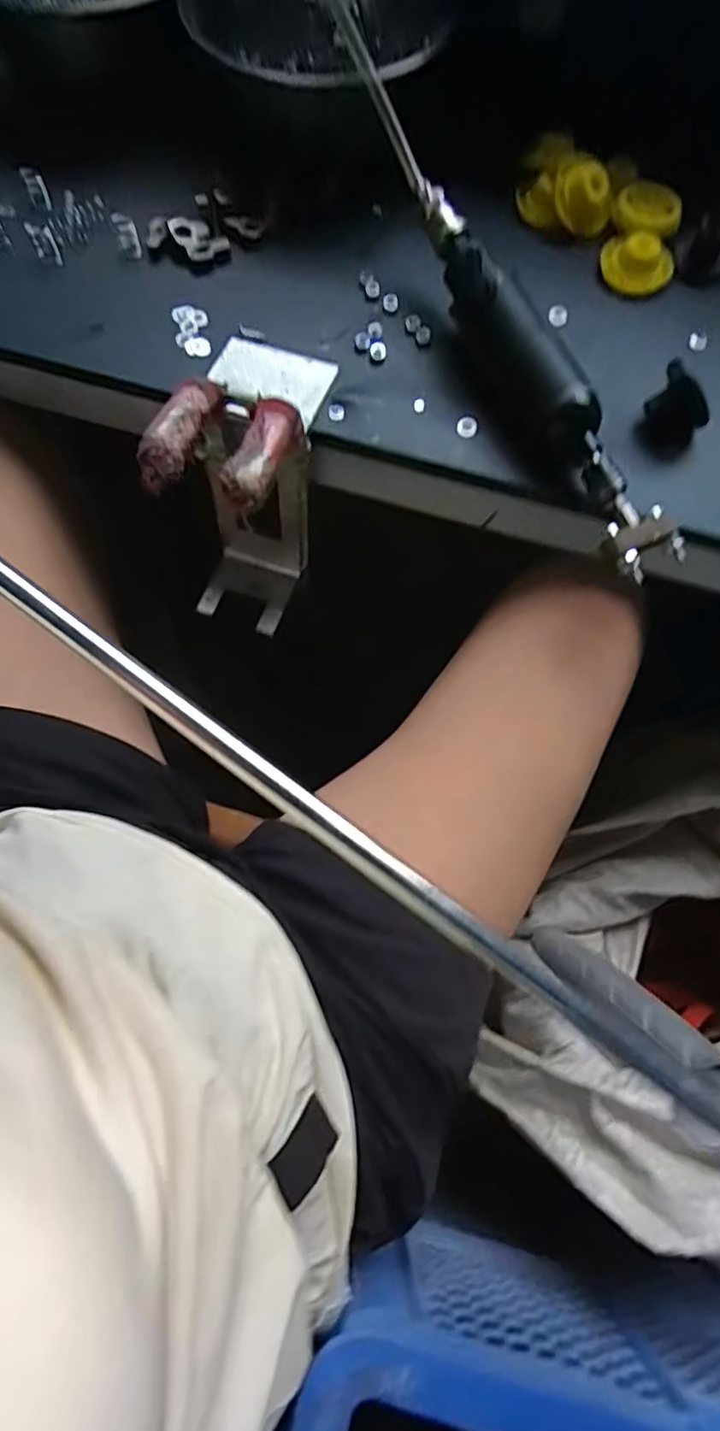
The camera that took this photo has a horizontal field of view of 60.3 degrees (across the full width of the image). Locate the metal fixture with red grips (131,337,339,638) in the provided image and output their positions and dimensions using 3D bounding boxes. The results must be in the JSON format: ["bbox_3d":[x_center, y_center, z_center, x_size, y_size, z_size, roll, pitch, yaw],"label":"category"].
[{"bbox_3d":[-0.071,-0.153,0.420,0.073,0.160,0.132,16,70,4],"label":"metal fixture with red grips"}]

